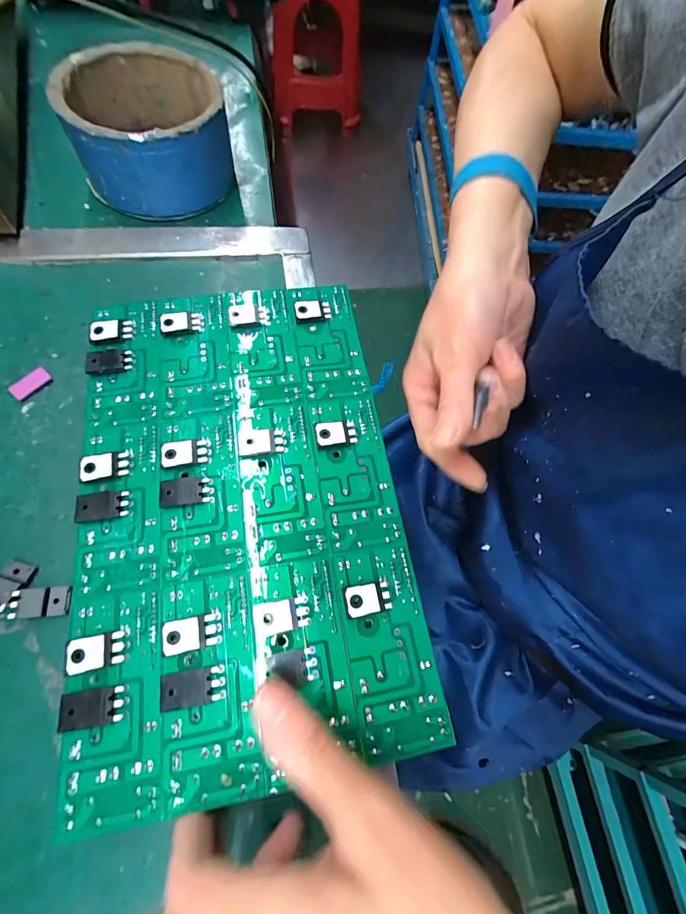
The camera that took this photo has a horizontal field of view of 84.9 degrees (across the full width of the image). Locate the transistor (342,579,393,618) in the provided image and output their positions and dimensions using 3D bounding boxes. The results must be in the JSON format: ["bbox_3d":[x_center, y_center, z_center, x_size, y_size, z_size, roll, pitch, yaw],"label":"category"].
[{"bbox_3d":[0.013,0.073,0.194,0.024,0.008,0.015,-7,69,-9],"label":"transistor"}]

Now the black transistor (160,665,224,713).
[{"bbox_3d":[-0.070,0.107,0.174,0.027,0.007,0.015,-7,69,-9],"label":"black transistor"}]

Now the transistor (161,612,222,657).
[{"bbox_3d":[-0.074,0.086,0.182,0.027,0.006,0.015,-8,69,-9],"label":"transistor"}]

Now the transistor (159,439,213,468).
[{"bbox_3d":[-0.091,-0.002,0.216,0.028,0.006,0.015,-10,70,-10],"label":"transistor"}]

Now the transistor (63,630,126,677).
[{"bbox_3d":[-0.118,0.093,0.179,0.025,0.006,0.015,-8,69,-9],"label":"transistor"}]

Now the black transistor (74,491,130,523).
[{"bbox_3d":[-0.132,0.027,0.205,0.027,0.005,0.015,-6,69,-8],"label":"black transistor"}]

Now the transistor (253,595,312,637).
[{"bbox_3d":[-0.031,0.079,0.187,0.026,0.007,0.015,-8,69,-9],"label":"transistor"}]

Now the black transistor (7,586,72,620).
[{"bbox_3d":[-0.165,0.080,0.205,0.027,0.004,0.015,3,70,-26],"label":"black transistor"}]

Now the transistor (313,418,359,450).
[{"bbox_3d":[-0.005,-0.015,0.228,0.025,0.006,0.017,-11,70,-10],"label":"transistor"}]

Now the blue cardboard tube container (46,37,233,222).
[{"bbox_3d":[-0.154,-0.262,0.305,0.110,0.068,0.121,-18,71,-12],"label":"blue cardboard tube container"}]

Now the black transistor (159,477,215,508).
[{"bbox_3d":[-0.087,0.020,0.208,0.027,0.006,0.015,-5,69,-8],"label":"black transistor"}]

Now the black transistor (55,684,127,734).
[{"bbox_3d":[-0.114,0.114,0.171,0.027,0.006,0.015,-6,69,-8],"label":"black transistor"}]

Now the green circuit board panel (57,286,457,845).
[{"bbox_3d":[-0.058,0.017,0.214,0.172,0.017,0.277,-10,71,-4],"label":"green circuit board panel"}]

